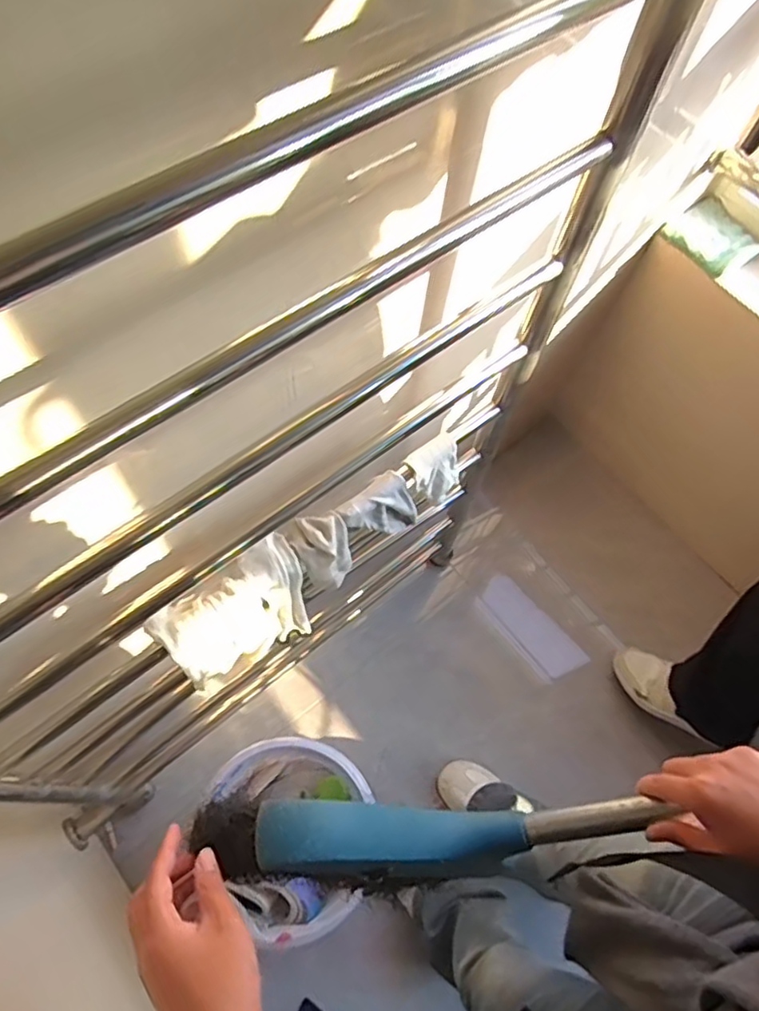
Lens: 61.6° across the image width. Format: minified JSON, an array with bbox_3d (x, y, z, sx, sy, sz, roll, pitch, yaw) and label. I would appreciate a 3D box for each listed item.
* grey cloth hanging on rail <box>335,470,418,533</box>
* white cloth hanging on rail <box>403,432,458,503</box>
[{"bbox_3d":[-0.003,0.011,0.837,0.113,0.117,0.043,-31,72,-17],"label":"grey cloth hanging on rail"},{"bbox_3d":[0.073,-0.041,0.869,0.078,0.138,0.034,-34,72,-18],"label":"white cloth hanging on rail"}]

